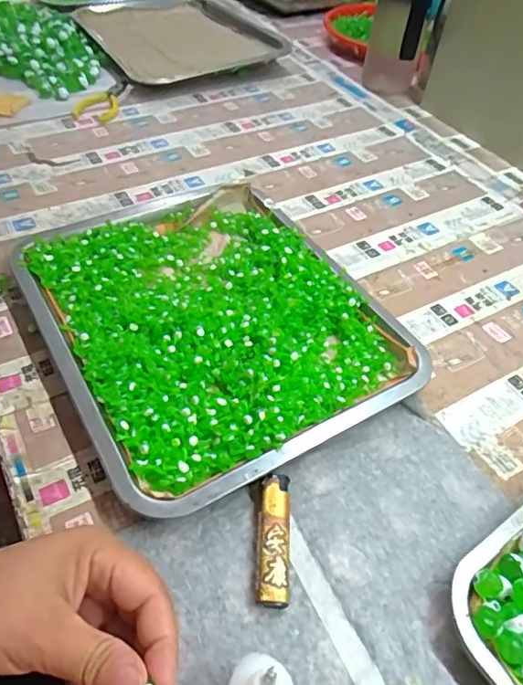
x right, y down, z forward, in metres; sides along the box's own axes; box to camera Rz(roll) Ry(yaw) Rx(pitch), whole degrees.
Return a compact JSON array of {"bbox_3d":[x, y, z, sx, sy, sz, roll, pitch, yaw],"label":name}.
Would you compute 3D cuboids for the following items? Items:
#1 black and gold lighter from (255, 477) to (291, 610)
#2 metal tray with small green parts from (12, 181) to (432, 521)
[{"bbox_3d":[0.007,0.121,0.324,0.020,0.014,0.078,4,48,-2],"label":"black and gold lighter"},{"bbox_3d":[-0.045,-0.027,0.450,0.259,0.030,0.312,-23,54,-23],"label":"metal tray with small green parts"}]

